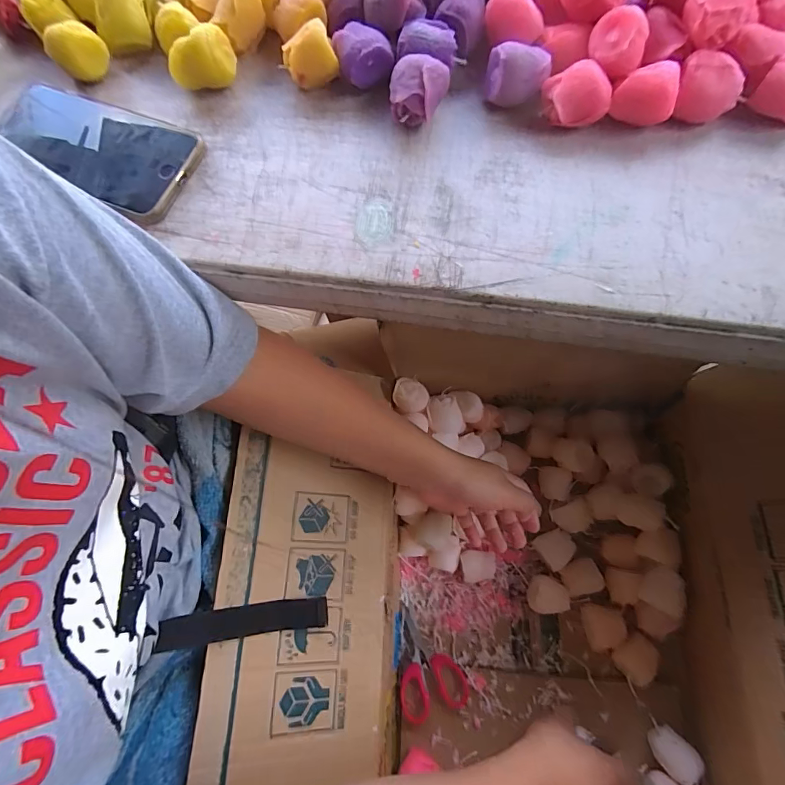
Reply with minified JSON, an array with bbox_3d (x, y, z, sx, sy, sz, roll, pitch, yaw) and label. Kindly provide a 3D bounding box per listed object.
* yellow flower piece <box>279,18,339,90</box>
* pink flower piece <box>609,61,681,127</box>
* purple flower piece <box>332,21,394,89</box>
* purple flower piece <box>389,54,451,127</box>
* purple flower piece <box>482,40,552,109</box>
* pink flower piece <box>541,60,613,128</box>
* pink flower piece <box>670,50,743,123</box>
[{"bbox_3d":[-0.062,-0.249,0.330,0.038,0.035,0.027,-16,73,-3],"label":"yellow flower piece"},{"bbox_3d":[0.174,-0.206,0.306,0.041,0.035,0.025,12,73,6],"label":"pink flower piece"},{"bbox_3d":[-0.022,-0.250,0.329,0.039,0.033,0.032,-22,73,-5],"label":"purple flower piece"},{"bbox_3d":[0.018,-0.214,0.315,0.035,0.033,0.038,-1,73,2],"label":"purple flower piece"},{"bbox_3d":[0.088,-0.224,0.313,0.042,0.030,0.027,9,73,5],"label":"purple flower piece"},{"bbox_3d":[0.128,-0.205,0.309,0.038,0.032,0.031,-20,73,-4],"label":"pink flower piece"},{"bbox_3d":[0.218,-0.211,0.306,0.040,0.035,0.025,0,73,2],"label":"pink flower piece"}]

